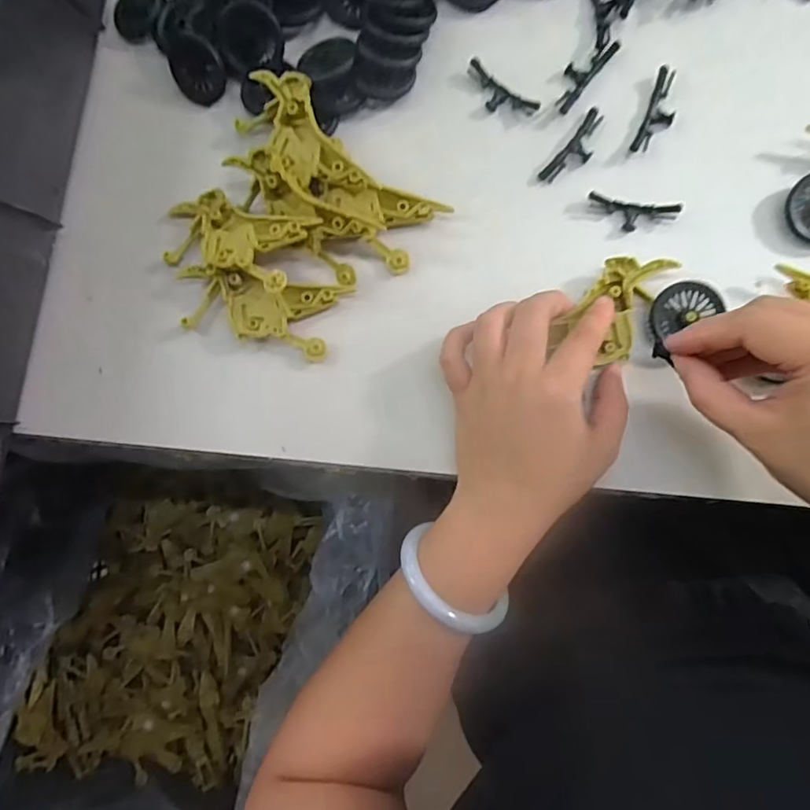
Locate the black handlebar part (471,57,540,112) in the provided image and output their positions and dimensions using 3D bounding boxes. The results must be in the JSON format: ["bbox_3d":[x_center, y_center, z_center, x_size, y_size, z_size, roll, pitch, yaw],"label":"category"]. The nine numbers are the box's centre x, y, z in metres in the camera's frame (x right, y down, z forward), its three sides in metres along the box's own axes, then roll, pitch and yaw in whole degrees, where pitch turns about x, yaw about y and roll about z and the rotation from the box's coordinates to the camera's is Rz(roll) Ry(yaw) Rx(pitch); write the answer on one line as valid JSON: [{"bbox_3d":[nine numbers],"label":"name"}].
[{"bbox_3d":[0.054,-0.179,0.320,0.048,0.005,0.017,41,95,6],"label":"black handlebar part"}]

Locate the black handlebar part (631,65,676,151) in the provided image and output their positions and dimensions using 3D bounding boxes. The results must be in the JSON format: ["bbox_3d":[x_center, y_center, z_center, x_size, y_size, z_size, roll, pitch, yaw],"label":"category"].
[{"bbox_3d":[0.142,-0.163,0.307,0.016,0.004,0.046,20,93,8],"label":"black handlebar part"}]

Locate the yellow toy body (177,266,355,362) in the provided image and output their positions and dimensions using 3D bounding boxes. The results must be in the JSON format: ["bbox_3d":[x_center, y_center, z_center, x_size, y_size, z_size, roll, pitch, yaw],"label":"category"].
[{"bbox_3d":[-0.085,-0.056,0.331,0.095,0.015,0.043,11,91,8],"label":"yellow toy body"}]

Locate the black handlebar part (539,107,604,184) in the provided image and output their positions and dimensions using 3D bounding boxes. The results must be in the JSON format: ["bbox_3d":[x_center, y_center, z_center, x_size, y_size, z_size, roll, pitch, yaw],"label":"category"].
[{"bbox_3d":[0.098,-0.145,0.313,0.017,0.004,0.047,39,95,7],"label":"black handlebar part"}]

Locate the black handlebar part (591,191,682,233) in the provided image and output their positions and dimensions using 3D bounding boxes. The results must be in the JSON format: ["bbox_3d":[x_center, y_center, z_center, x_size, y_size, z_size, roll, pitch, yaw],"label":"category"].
[{"bbox_3d":[0.126,-0.106,0.308,0.049,0.004,0.018,13,92,8],"label":"black handlebar part"}]

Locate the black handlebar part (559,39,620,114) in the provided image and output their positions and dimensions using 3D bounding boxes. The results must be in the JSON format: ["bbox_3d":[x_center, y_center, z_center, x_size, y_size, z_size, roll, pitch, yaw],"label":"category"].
[{"bbox_3d":[0.100,-0.189,0.313,0.017,0.004,0.048,41,95,6],"label":"black handlebar part"}]

